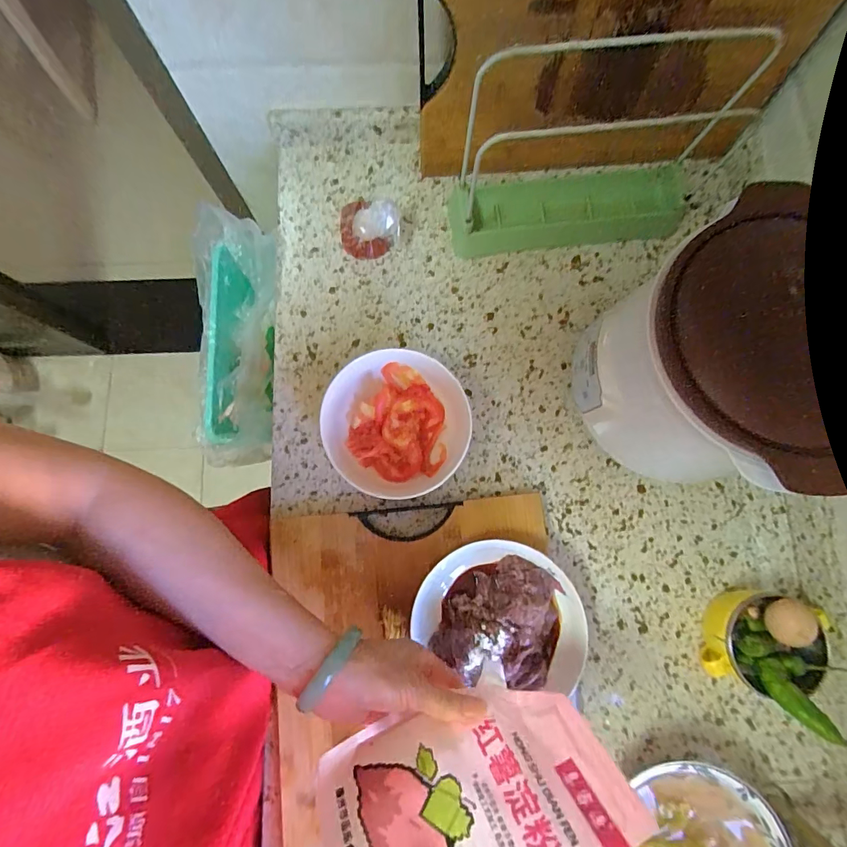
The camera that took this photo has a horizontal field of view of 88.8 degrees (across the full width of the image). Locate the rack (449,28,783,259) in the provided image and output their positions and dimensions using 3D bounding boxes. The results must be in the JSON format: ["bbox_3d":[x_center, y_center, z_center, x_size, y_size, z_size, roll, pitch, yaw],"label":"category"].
[{"bbox_3d":[0.196,-0.279,0.459,0.308,0.188,0.092,-4,80,-1],"label":"rack"}]

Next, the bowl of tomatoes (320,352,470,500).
[{"bbox_3d":[-0.027,0.004,0.469,0.151,0.068,0.145,0,80,0],"label":"bowl of tomatoes"}]

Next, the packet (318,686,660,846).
[{"bbox_3d":[0.031,0.249,0.292,0.192,0.135,0.013,-18,117,-14],"label":"packet"}]

